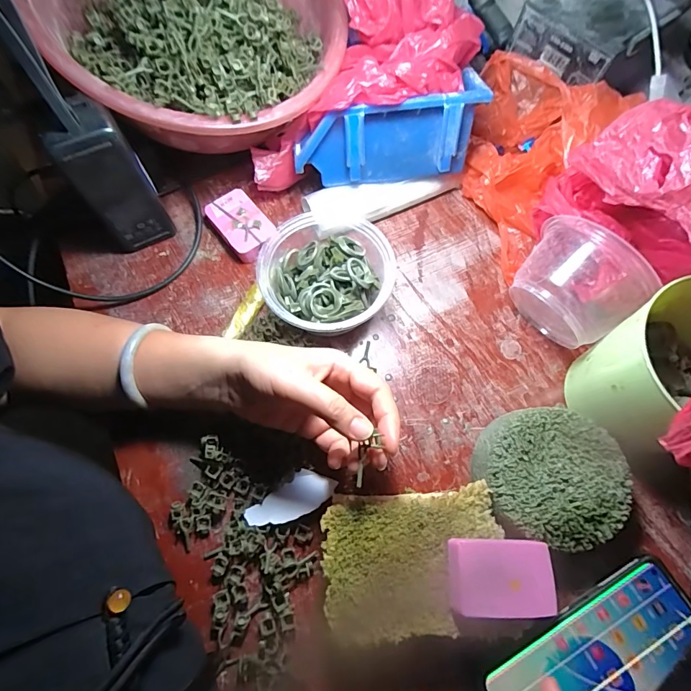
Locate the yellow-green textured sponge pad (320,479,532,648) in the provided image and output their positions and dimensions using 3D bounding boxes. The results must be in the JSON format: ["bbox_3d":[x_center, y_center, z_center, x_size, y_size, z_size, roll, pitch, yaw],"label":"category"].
[{"bbox_3d":[0.048,0.155,0.296,0.128,0.041,0.092,-5,69,-1],"label":"yellow-green textured sponge pad"}]

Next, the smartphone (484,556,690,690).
[{"bbox_3d":[0.176,0.217,0.274,0.152,0.010,0.072,-28,71,-9],"label":"smartphone"}]

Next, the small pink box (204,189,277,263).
[{"bbox_3d":[-0.104,-0.120,0.408,0.047,0.018,0.073,-36,72,-12],"label":"small pink box"}]

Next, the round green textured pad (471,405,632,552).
[{"bbox_3d":[0.155,0.101,0.316,0.101,0.043,0.097,0,69,1],"label":"round green textured pad"}]

